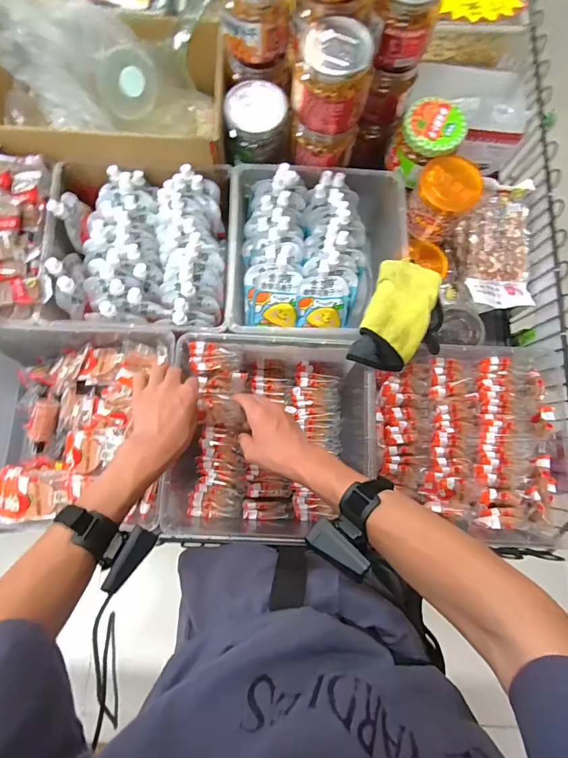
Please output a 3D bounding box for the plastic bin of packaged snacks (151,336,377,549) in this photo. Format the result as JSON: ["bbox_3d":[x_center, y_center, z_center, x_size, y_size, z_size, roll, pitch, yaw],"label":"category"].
[{"bbox_3d":[-0.018,0.095,0.630,0.303,0.116,0.305,4,79,-1],"label":"plastic bin of packaged snacks"}]

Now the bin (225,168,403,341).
[{"bbox_3d":[0.055,-0.216,0.682,0.287,0.128,0.319,2,79,-1],"label":"bin"}]

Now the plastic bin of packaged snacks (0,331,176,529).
[{"bbox_3d":[-0.347,0.075,0.634,0.341,0.140,0.303,4,79,-1],"label":"plastic bin of packaged snacks"}]

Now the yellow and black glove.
[{"bbox_3d":[0.186,-0.097,0.595,0.115,0.033,0.179,22,79,3],"label":"yellow and black glove"}]

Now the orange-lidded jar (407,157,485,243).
[{"bbox_3d":[0.258,-0.297,0.649,0.091,0.103,0.085,0,79,-2],"label":"orange-lidded jar"}]

